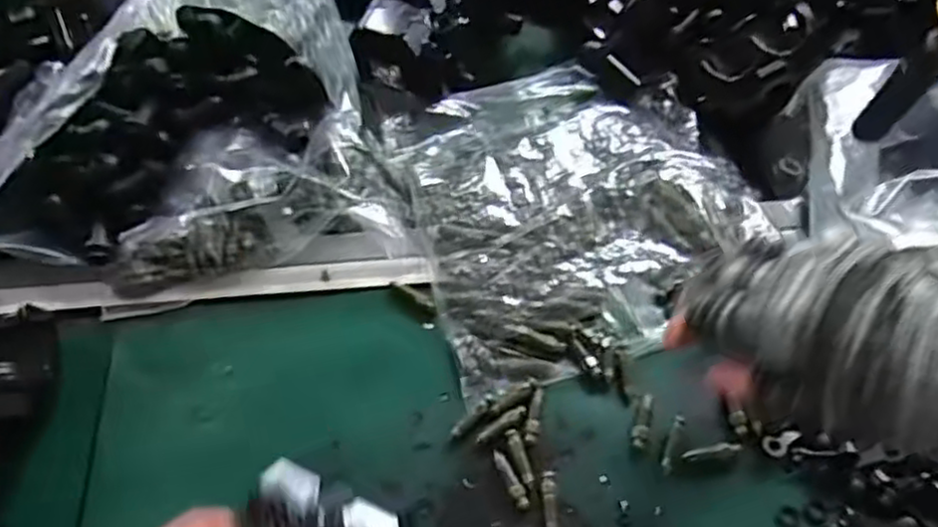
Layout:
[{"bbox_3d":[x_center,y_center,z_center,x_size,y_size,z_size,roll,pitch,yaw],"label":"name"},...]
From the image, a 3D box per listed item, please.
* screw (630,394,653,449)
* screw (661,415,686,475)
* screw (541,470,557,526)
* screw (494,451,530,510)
[{"bbox_3d":[0.085,0.077,0.350,0.008,0.004,0.027,10,62,8],"label":"screw"},{"bbox_3d":[0.099,0.087,0.343,0.006,0.004,0.029,19,66,12],"label":"screw"},{"bbox_3d":[0.038,0.112,0.334,0.007,0.004,0.030,0,63,2],"label":"screw"},{"bbox_3d":[0.020,0.102,0.338,0.007,0.004,0.029,-24,65,-10],"label":"screw"}]

